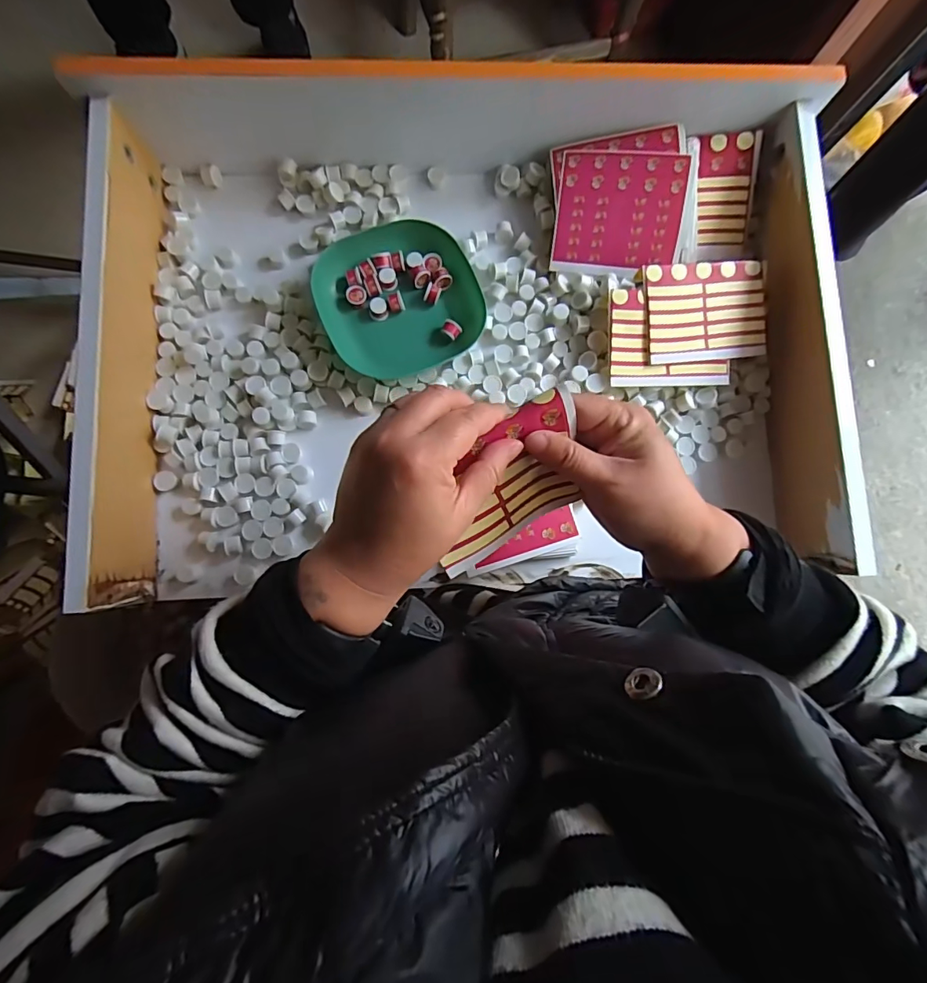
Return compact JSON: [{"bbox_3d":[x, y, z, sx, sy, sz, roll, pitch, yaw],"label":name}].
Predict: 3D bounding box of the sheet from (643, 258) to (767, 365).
[{"bbox_3d":[0.214,-0.159,0.419,0.108,0.007,0.083,-6,97,-2],"label":"sheet"}]

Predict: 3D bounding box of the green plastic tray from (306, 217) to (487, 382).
[{"bbox_3d":[-0.058,-0.172,0.424,0.130,0.029,0.125,-25,85,-5],"label":"green plastic tray"}]

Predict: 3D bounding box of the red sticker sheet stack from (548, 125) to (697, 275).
[{"bbox_3d":[0.143,-0.260,0.426,0.122,0.009,0.114,-1,99,5],"label":"red sticker sheet stack"}]

